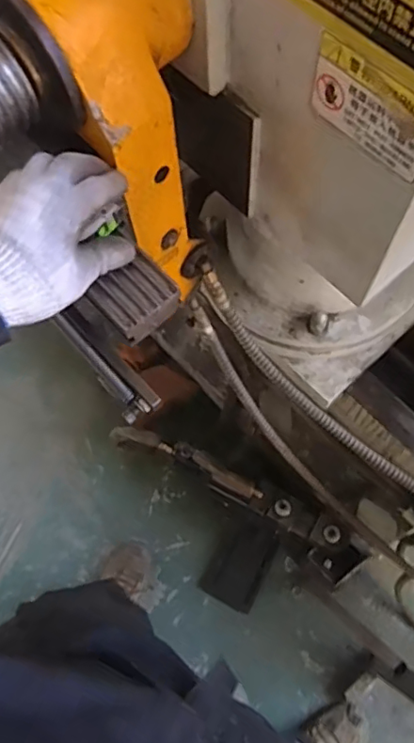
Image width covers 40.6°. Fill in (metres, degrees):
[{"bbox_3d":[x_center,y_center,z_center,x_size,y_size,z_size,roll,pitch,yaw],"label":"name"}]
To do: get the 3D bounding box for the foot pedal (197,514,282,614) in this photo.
[{"bbox_3d":[0.092,0.479,1.412,0.134,0.033,0.219,28,74,12],"label":"foot pedal"}]

